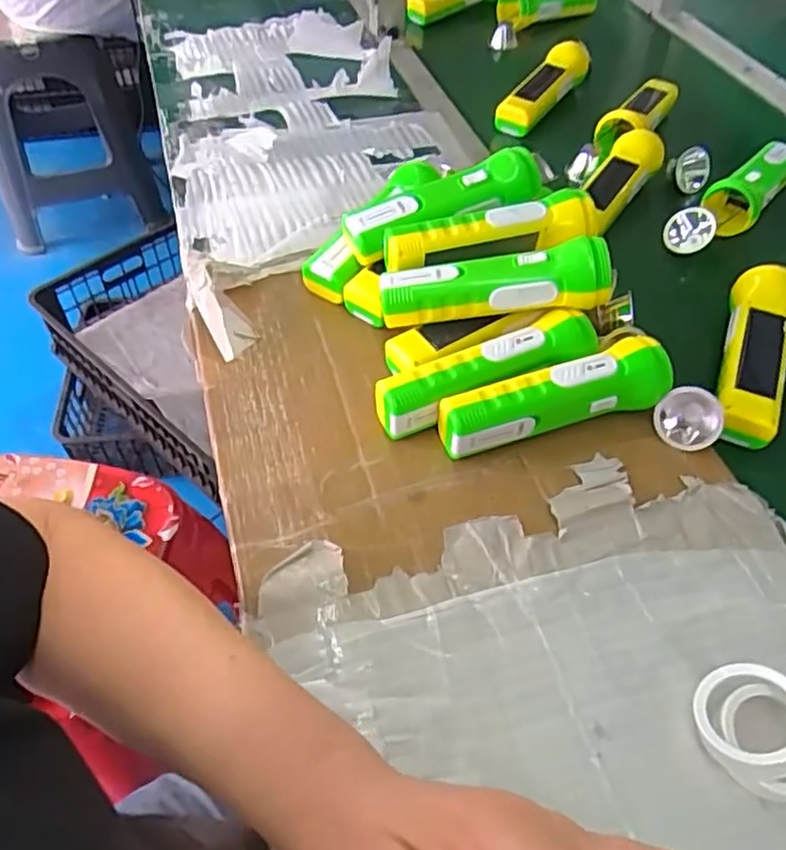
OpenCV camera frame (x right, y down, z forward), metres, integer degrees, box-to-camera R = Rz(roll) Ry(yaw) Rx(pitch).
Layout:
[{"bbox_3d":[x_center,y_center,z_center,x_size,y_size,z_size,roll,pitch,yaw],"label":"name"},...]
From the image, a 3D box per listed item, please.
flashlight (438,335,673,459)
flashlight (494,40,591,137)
[{"bbox_3d":[0.108,-0.019,0.457,0.159,0.040,0.040,-14,51,-8],"label":"flashlight"},{"bbox_3d":[0.155,-0.358,0.722,0.043,0.032,0.129,35,76,27],"label":"flashlight"}]

